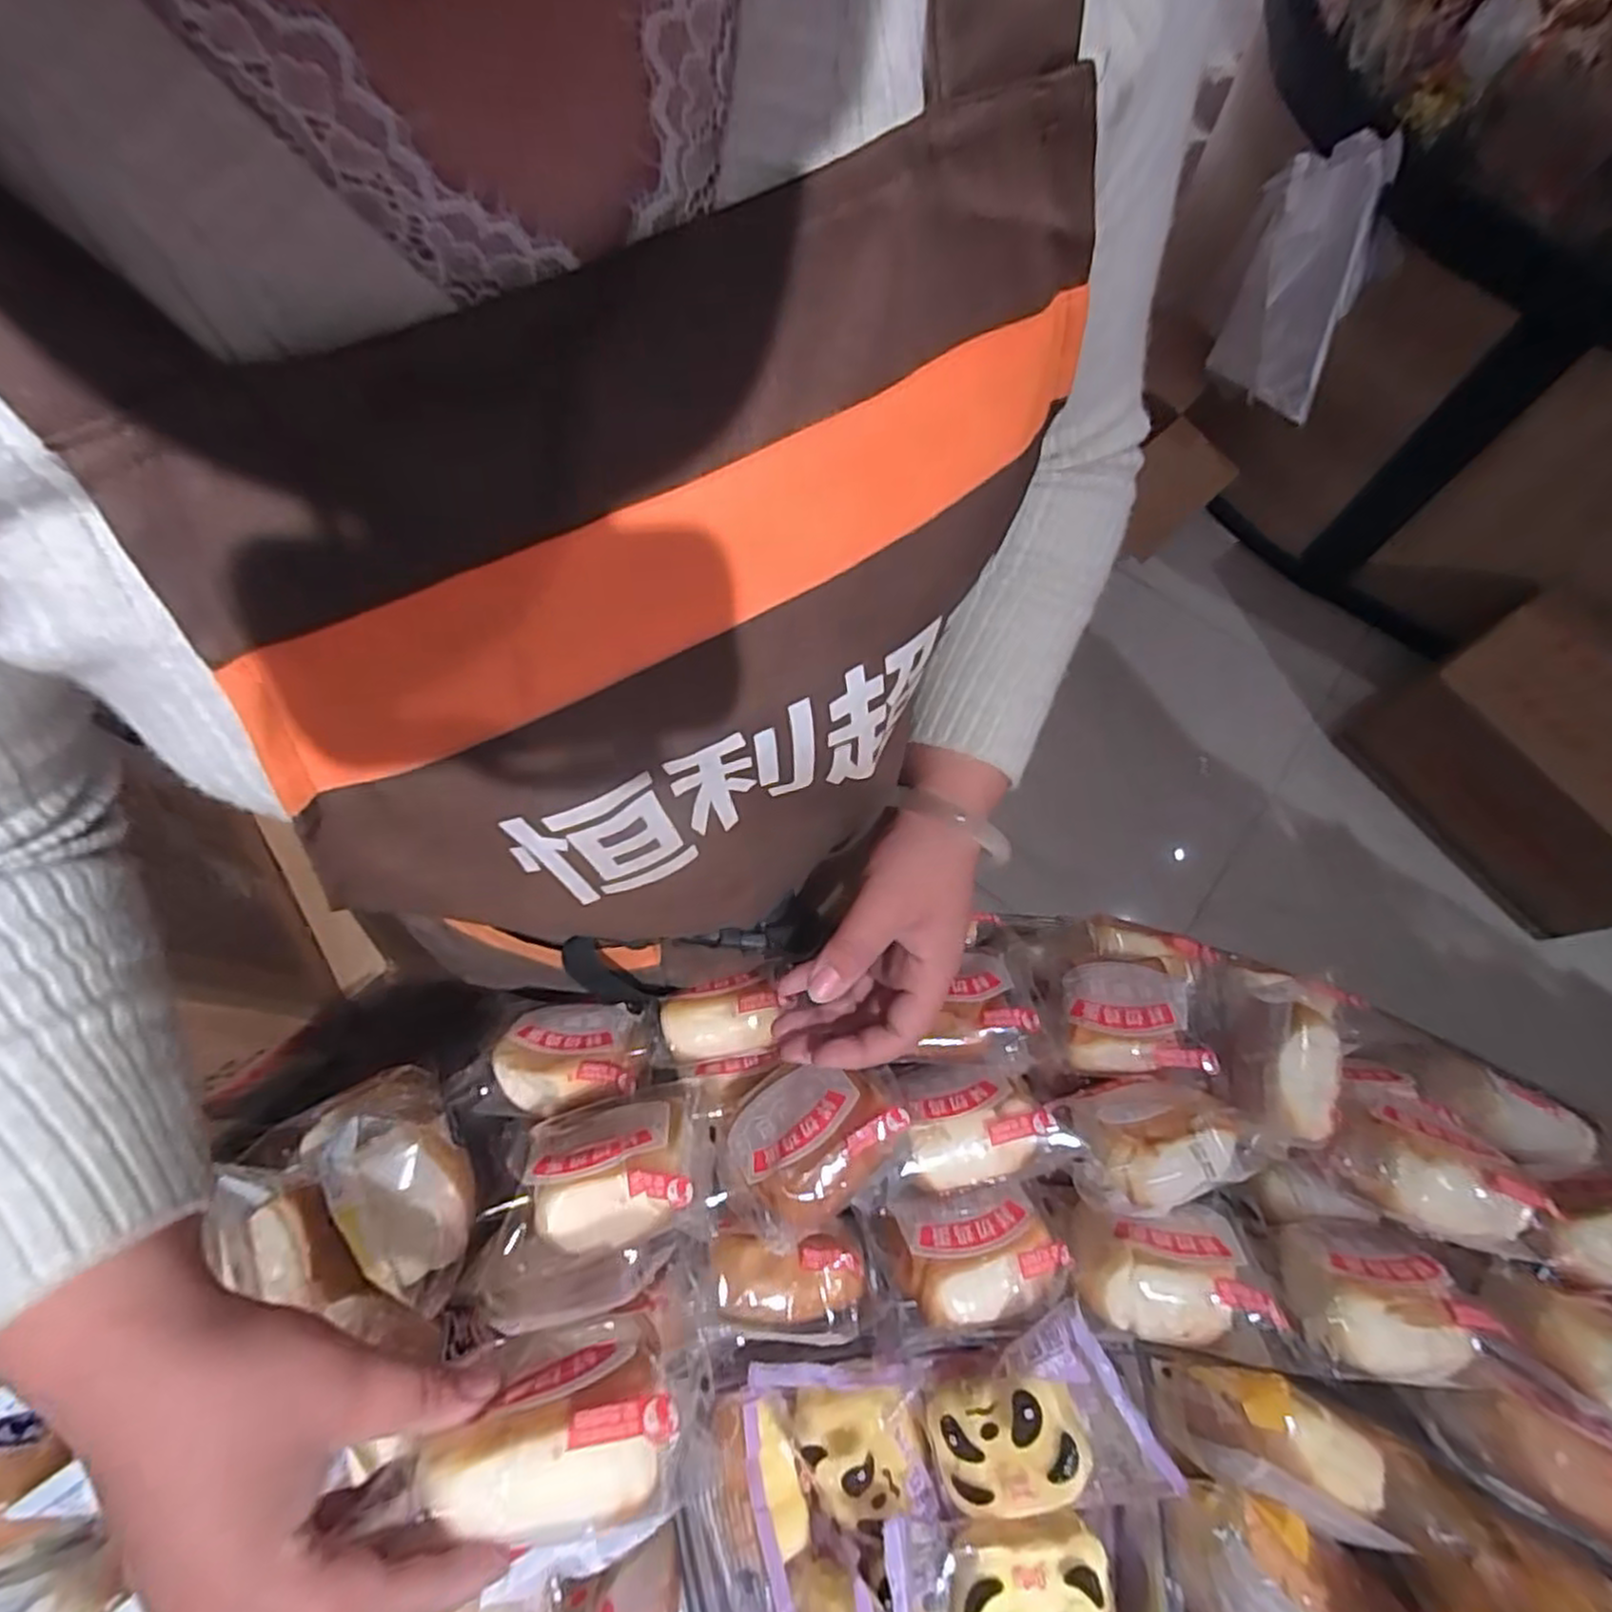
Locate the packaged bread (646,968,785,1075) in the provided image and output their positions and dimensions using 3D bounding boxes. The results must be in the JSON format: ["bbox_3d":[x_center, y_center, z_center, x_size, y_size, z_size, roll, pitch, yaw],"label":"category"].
[{"bbox_3d":[-0.062,0.146,0.500,0.088,0.030,0.059,-11,70,-4],"label":"packaged bread"}]

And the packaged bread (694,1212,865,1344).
[{"bbox_3d":[-0.013,0.277,0.443,0.102,0.054,0.056,-3,69,-1],"label":"packaged bread"}]

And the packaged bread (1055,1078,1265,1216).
[{"bbox_3d":[0.212,0.206,0.467,0.113,0.056,0.070,-14,70,-5],"label":"packaged bread"}]

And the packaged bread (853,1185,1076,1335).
[{"bbox_3d":[0.092,0.261,0.438,0.106,0.046,0.067,-5,69,-2],"label":"packaged bread"}]

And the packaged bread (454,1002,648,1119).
[{"bbox_3d":[-0.158,0.166,0.507,0.108,0.058,0.075,-5,69,-2],"label":"packaged bread"}]

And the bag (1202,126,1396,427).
[{"bbox_3d":[0.793,-0.843,1.230,0.102,0.373,0.210,-35,58,-24],"label":"bag"}]

